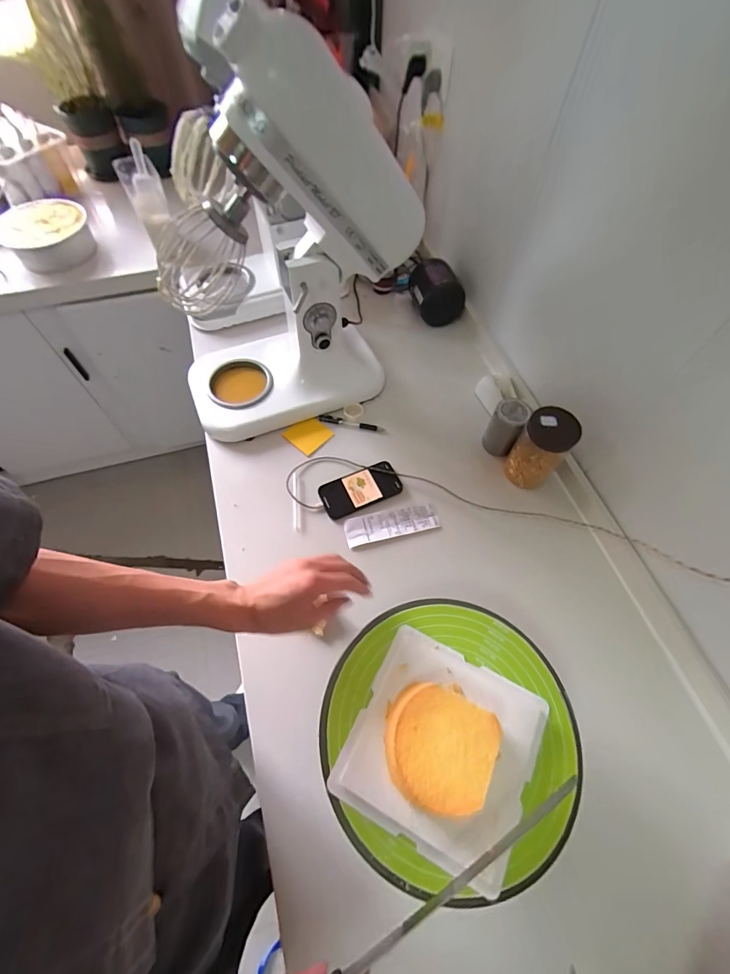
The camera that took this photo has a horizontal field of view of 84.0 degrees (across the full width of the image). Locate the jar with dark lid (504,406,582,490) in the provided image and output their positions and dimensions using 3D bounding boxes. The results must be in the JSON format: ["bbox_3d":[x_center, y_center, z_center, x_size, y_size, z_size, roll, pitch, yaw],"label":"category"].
[{"bbox_3d":[0.311,-0.066,0.720,0.082,0.133,0.084,1,61,-1],"label":"jar with dark lid"}]

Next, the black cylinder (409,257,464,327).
[{"bbox_3d":[0.169,-0.453,0.955,0.122,0.117,0.083,-2,61,-2],"label":"black cylinder"}]

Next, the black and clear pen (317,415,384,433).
[{"bbox_3d":[-0.027,-0.130,0.831,0.135,0.010,0.016,10,61,4],"label":"black and clear pen"}]

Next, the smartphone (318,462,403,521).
[{"bbox_3d":[-0.008,0.004,0.752,0.147,0.011,0.075,-22,64,-13],"label":"smartphone"}]

